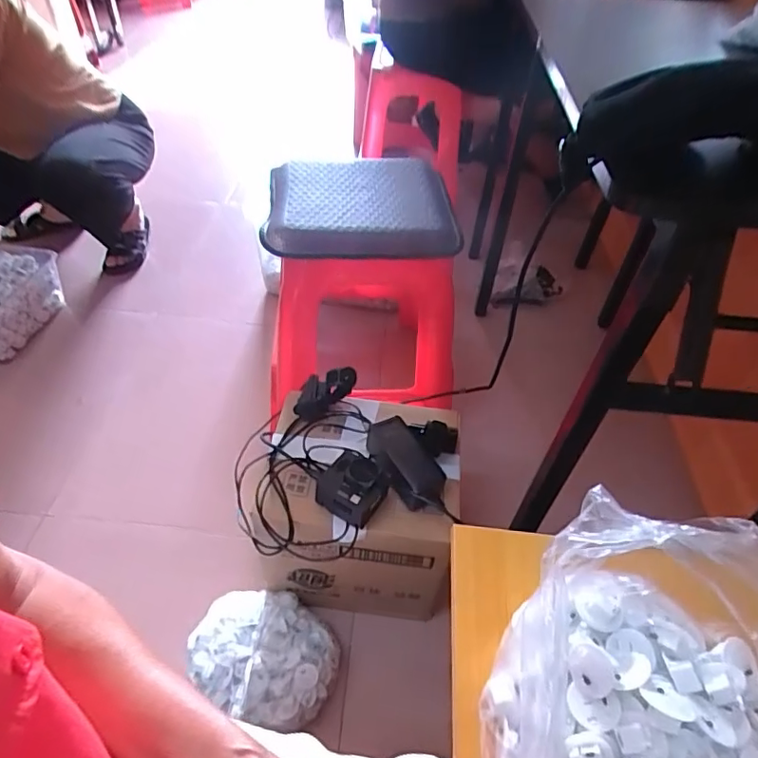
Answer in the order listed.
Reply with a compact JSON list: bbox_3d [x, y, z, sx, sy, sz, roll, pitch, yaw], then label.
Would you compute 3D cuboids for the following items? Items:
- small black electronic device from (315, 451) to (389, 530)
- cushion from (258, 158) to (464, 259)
[{"bbox_3d":[-0.036,0.143,0.713,0.086,0.052,0.072,26,50,20],"label":"small black electronic device"},{"bbox_3d":[-0.034,-0.317,0.941,0.324,0.052,0.287,-2,46,-5],"label":"cushion"}]

